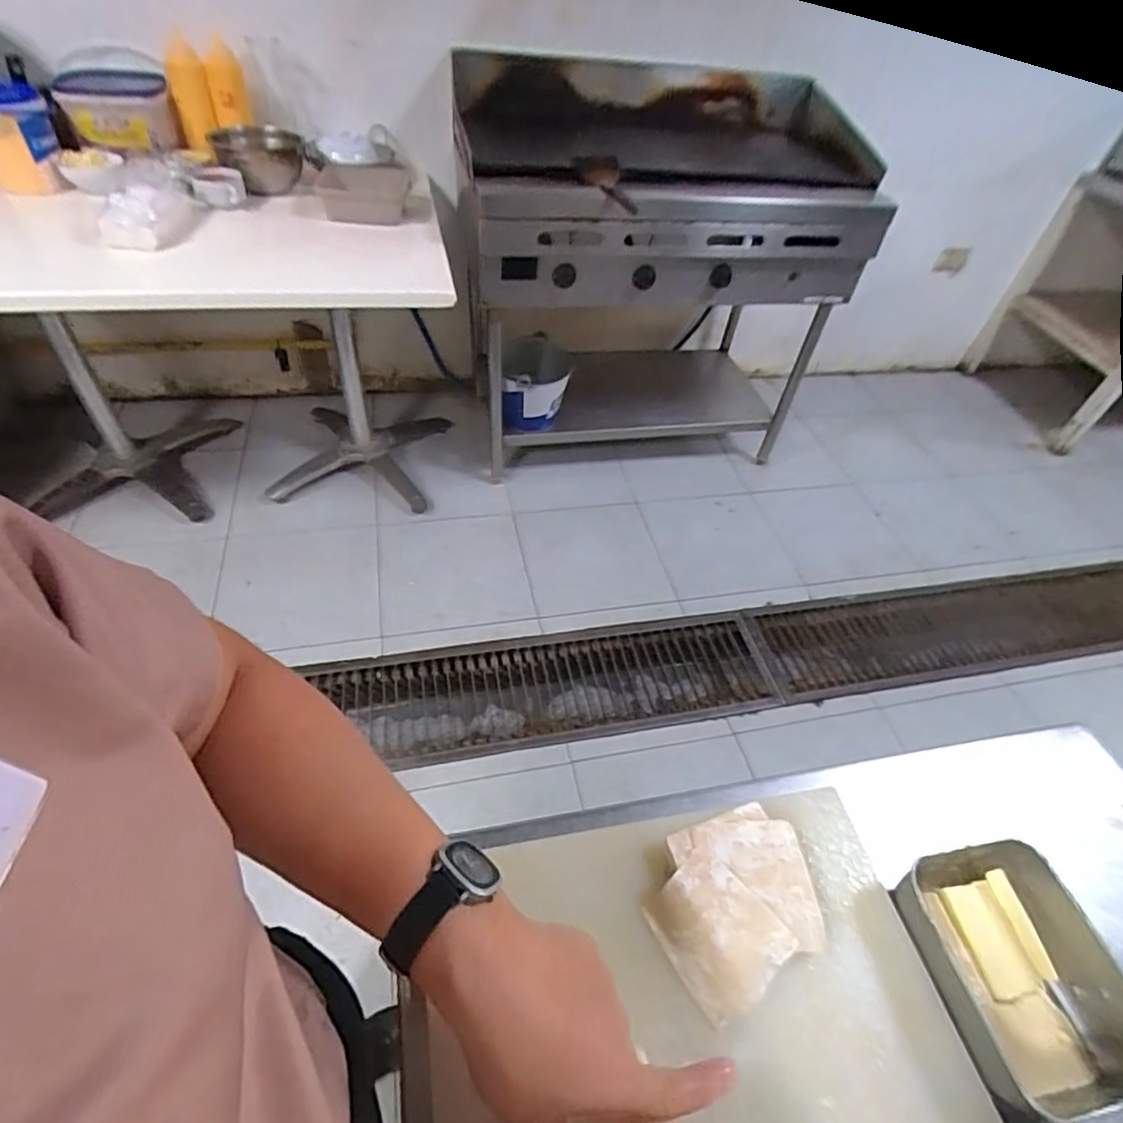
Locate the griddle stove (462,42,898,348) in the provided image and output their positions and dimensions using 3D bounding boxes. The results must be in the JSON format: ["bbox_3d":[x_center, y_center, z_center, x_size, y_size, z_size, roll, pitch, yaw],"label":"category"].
[{"bbox_3d":[0.266,-0.999,1.561,1.021,0.429,0.617,-3,49,-10],"label":"griddle stove"}]

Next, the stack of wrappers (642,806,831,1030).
[{"bbox_3d":[0.114,0.216,0.389,0.111,0.021,0.094,-21,55,-22],"label":"stack of wrappers"}]

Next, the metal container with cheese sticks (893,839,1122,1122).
[{"bbox_3d":[0.289,0.259,0.380,0.104,0.043,0.140,-5,50,-10],"label":"metal container with cheese sticks"}]

